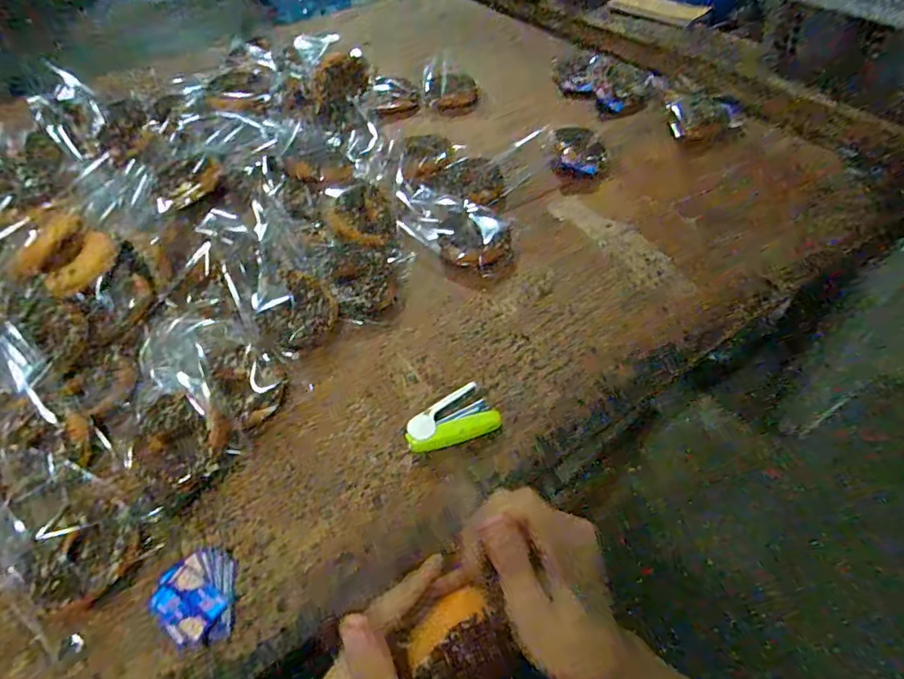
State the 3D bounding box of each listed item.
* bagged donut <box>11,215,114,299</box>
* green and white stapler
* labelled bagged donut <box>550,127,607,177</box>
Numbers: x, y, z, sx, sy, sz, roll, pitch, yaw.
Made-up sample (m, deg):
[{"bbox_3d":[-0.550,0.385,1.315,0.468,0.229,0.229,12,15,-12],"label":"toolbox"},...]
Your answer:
[{"bbox_3d":[-0.406,-0.086,0.534,0.085,0.021,0.083,4,66,-10],"label":"bagged donut"},{"bbox_3d":[-0.001,0.078,0.469,0.085,0.031,0.053,-30,56,-18],"label":"green and white stapler"},{"bbox_3d":[0.178,-0.268,0.722,0.086,0.036,0.079,10,53,11],"label":"labelled bagged donut"}]

